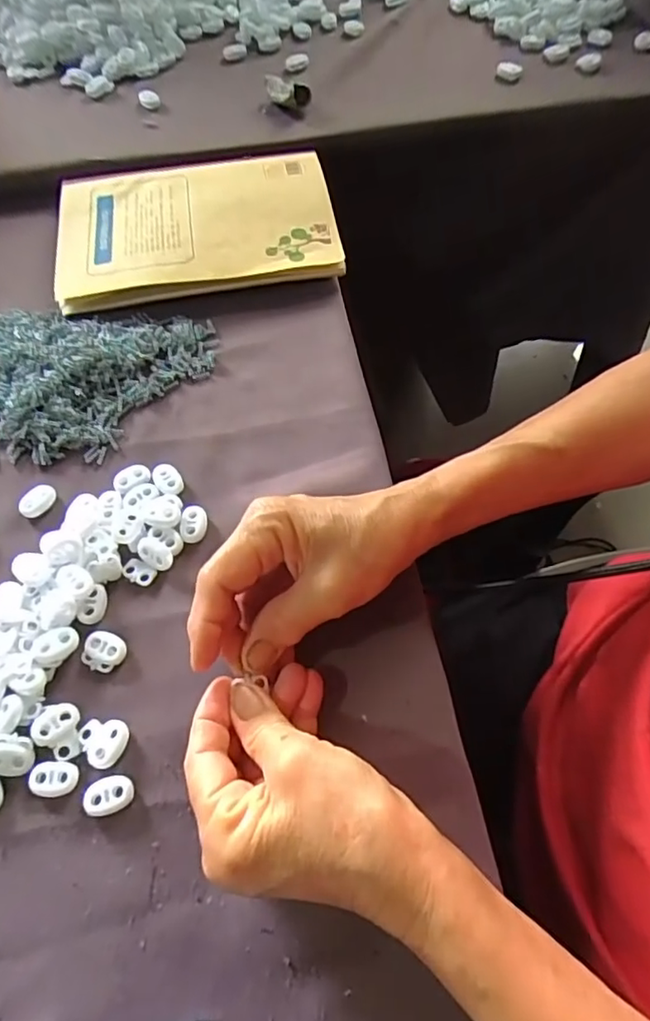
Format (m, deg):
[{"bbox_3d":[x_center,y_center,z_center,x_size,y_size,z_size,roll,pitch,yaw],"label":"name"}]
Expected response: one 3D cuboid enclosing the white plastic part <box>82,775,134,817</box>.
[{"bbox_3d":[-0.101,0.133,0.273,0.022,0.005,0.015,-13,63,-4],"label":"white plastic part"}]

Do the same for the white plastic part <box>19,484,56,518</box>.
[{"bbox_3d":[-0.172,-0.005,0.348,0.015,0.006,0.023,37,70,19],"label":"white plastic part"}]

